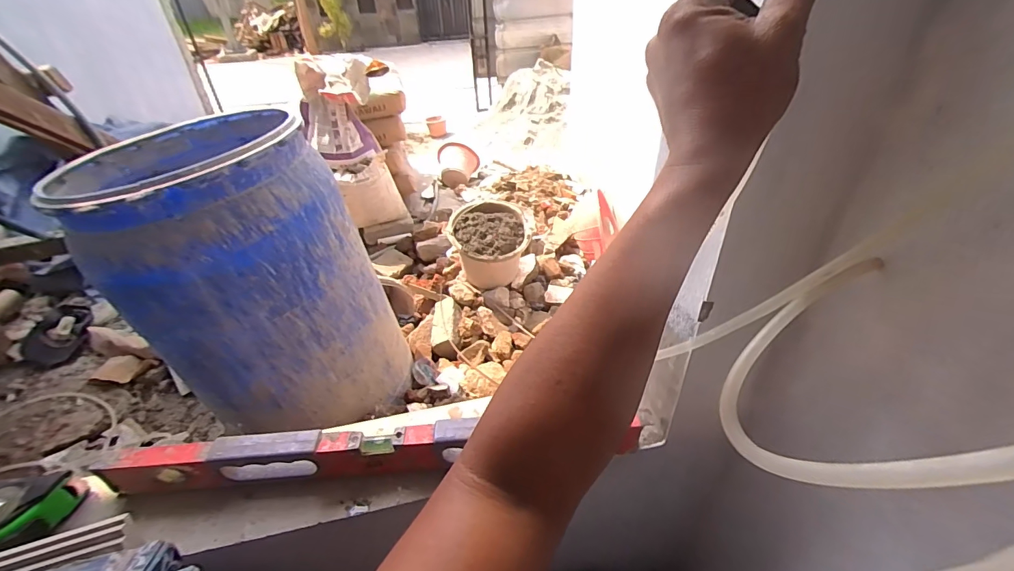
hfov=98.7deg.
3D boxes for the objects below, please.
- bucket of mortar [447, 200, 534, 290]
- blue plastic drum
[{"bbox_3d":[-0.051,-0.114,1.422,0.266,0.206,0.260,-4,36,-1],"label":"bucket of mortar"},{"bbox_3d":[-0.569,-0.019,0.974,0.506,0.598,0.462,22,43,30],"label":"blue plastic drum"}]

